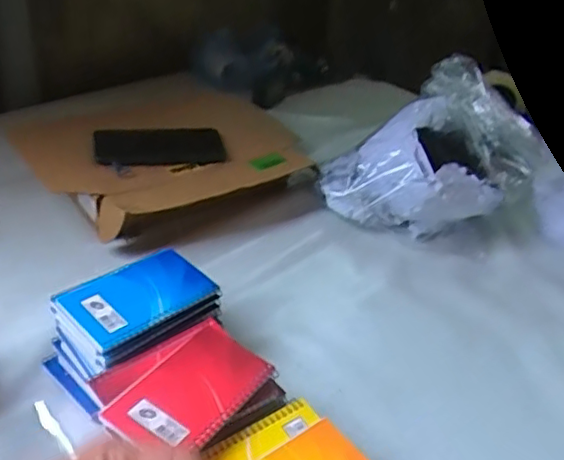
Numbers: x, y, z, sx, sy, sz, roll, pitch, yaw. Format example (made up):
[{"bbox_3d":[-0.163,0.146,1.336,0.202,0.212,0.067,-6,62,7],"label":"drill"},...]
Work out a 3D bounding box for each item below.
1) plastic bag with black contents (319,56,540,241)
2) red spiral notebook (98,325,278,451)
[{"bbox_3d":[0.202,-0.099,0.834,0.253,0.186,0.201,-17,42,-31],"label":"plastic bag with black contents"},{"bbox_3d":[-0.075,0.136,0.503,0.079,0.011,0.127,27,41,26],"label":"red spiral notebook"}]

